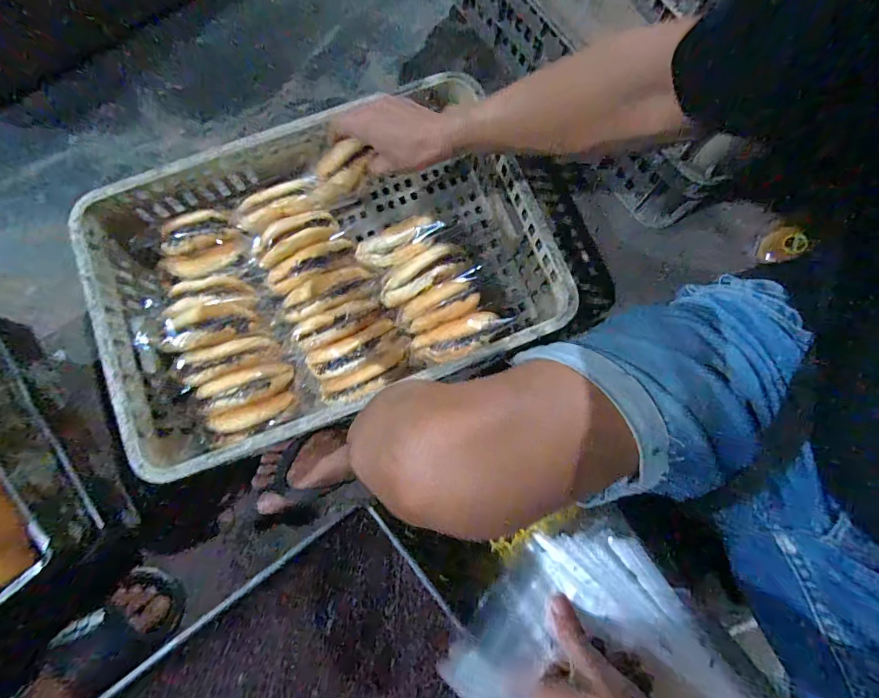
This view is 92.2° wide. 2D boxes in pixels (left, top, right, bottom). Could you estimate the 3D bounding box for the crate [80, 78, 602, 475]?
[{"bbox_3d":[-0.157,-0.111,0.644,0.637,0.139,0.428,-19,80,-4],"label":"crate"}]

